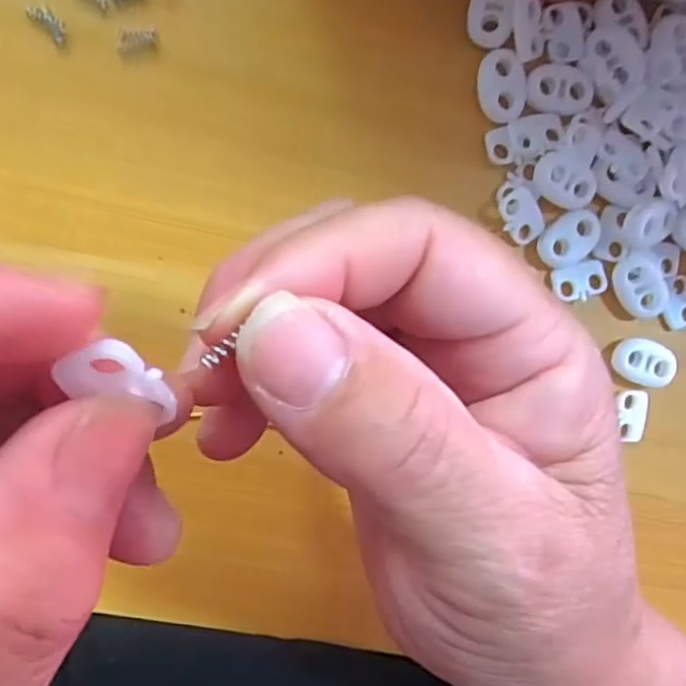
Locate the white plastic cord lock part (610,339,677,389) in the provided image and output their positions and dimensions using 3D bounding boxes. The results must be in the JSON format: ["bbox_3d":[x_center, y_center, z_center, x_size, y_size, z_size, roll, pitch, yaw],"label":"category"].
[{"bbox_3d":[0.103,0.006,0.220,0.021,0.007,0.016,19,93,-8],"label":"white plastic cord lock part"}]

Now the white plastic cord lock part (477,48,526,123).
[{"bbox_3d":[0.051,-0.082,0.205,0.015,0.005,0.021,0,95,-6],"label":"white plastic cord lock part"}]

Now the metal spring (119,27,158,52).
[{"bbox_3d":[-0.062,-0.093,0.196,0.012,0.004,0.005,-15,97,-5],"label":"metal spring"}]

